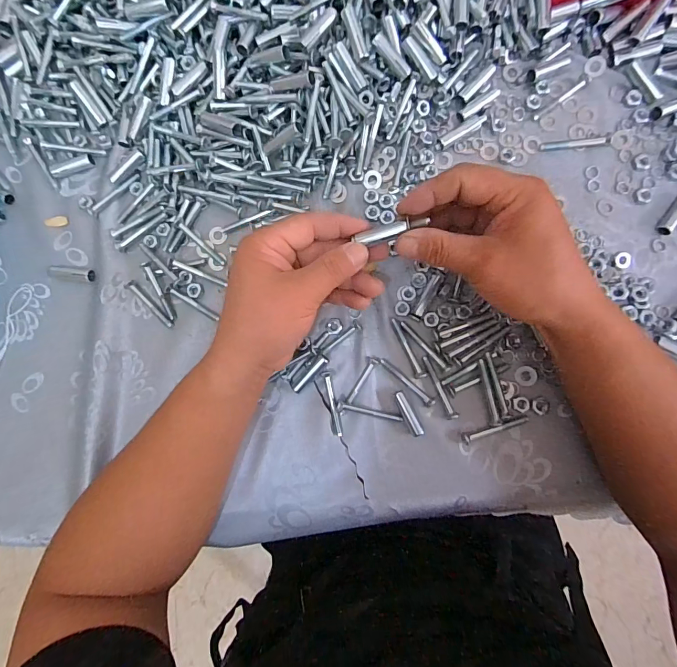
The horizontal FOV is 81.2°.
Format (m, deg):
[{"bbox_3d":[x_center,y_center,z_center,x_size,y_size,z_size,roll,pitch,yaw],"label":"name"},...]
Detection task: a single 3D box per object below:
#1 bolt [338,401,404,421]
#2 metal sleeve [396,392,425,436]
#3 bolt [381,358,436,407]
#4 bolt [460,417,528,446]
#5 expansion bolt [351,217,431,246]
[{"bbox_3d":[0.026,0.067,0.330,0.056,0.013,0.010,11,87,5],"label":"bolt"},{"bbox_3d":[0.059,0.067,0.331,0.009,0.007,0.040,-28,84,2],"label":"metal sleeve"},{"bbox_3d":[0.058,0.041,0.334,0.056,0.005,0.007,40,90,6],"label":"bolt"},{"bbox_3d":[0.130,0.080,0.326,0.055,0.008,0.010,-16,85,3],"label":"bolt"},{"bbox_3d":[0.039,-0.073,0.277,0.050,0.008,0.010,-11,85,23],"label":"expansion bolt"}]

